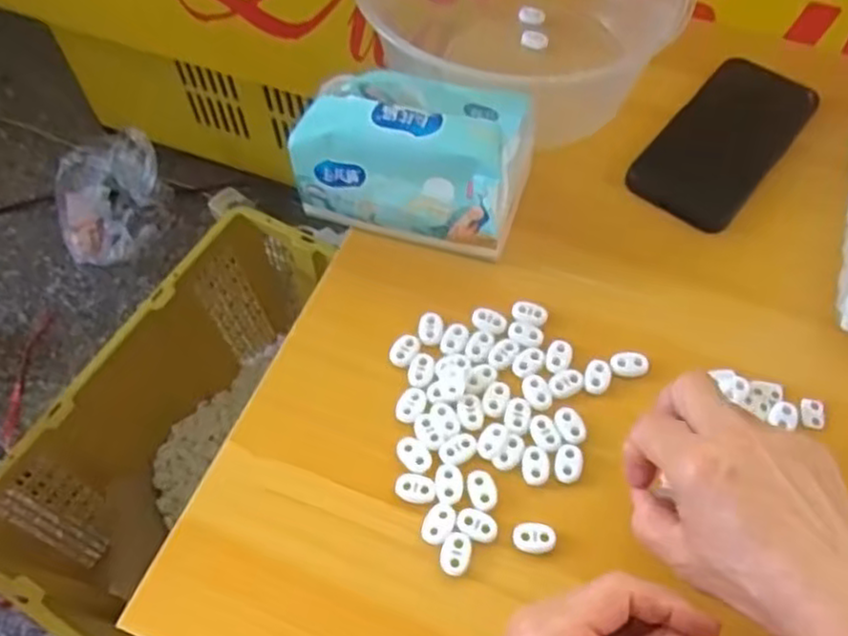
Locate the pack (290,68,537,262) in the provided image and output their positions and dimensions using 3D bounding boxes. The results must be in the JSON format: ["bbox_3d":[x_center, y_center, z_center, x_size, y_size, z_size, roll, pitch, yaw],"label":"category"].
[{"bbox_3d":[-0.003,-0.115,0.488,0.142,0.082,0.103,13,60,9],"label":"pack"}]

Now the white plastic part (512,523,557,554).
[{"bbox_3d":[0.060,0.119,0.394,0.023,0.004,0.015,2,59,2],"label":"white plastic part"}]

